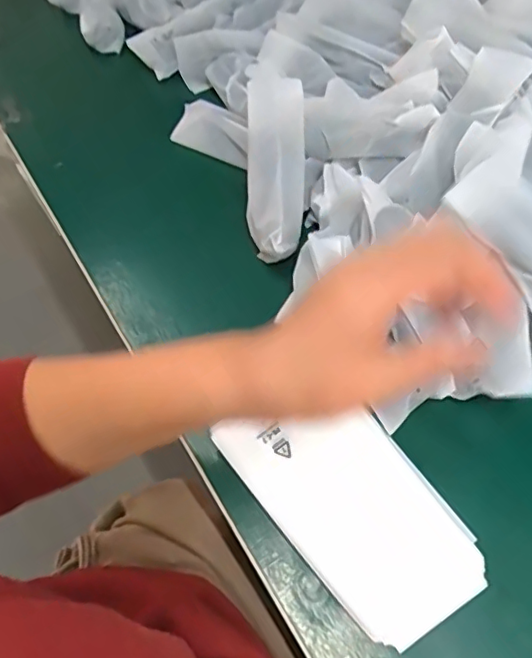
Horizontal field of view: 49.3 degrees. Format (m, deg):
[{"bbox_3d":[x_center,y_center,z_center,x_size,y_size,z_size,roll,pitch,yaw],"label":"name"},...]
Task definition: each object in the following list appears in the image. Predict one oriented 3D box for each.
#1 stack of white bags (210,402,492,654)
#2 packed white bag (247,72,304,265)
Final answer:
[{"bbox_3d":[0.057,0.113,0.380,0.093,0.016,0.169,-37,72,-12],"label":"stack of white bags"},{"bbox_3d":[0.008,-0.131,0.473,0.047,0.042,0.154,-1,79,3],"label":"packed white bag"}]

